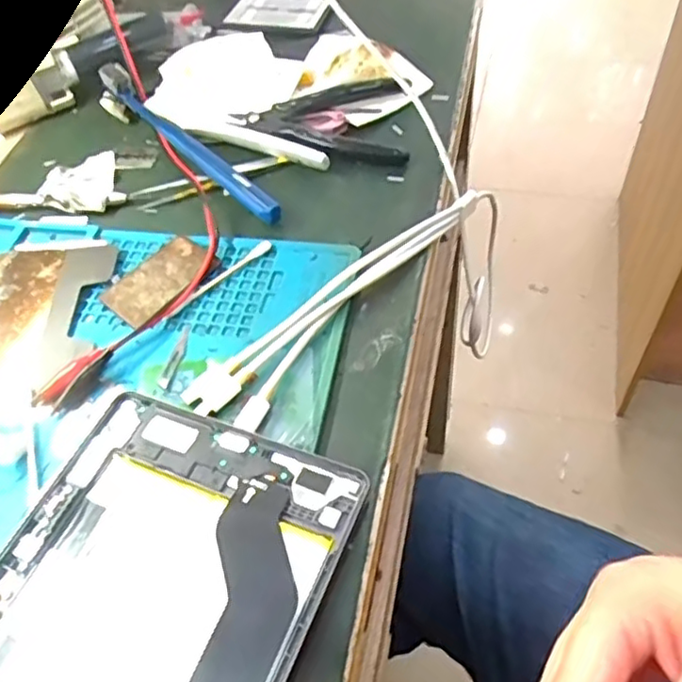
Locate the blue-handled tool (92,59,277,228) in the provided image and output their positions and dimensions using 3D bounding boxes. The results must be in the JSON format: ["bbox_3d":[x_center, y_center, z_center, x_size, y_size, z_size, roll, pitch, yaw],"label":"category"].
[{"bbox_3d":[-0.100,-0.129,0.415,0.020,0.028,0.192,-39,58,-22],"label":"blue-handled tool"}]

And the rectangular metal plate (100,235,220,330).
[{"bbox_3d":[-0.099,-0.034,0.358,0.037,0.004,0.060,34,63,27],"label":"rectangular metal plate"}]

